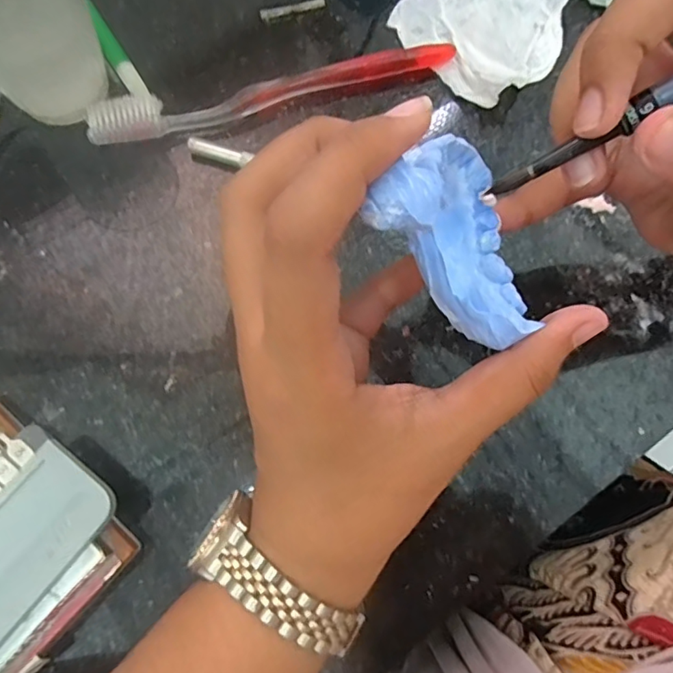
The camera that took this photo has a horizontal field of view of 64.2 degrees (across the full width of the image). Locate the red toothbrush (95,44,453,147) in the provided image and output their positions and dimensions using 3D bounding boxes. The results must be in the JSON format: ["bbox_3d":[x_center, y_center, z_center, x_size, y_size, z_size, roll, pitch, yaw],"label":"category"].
[{"bbox_3d":[-0.031,-0.126,0.275,0.187,0.009,0.019,-14,74,-6],"label":"red toothbrush"}]

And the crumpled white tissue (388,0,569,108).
[{"bbox_3d":[0.091,-0.179,0.289,0.083,0.012,0.111,42,77,10],"label":"crumpled white tissue"}]

